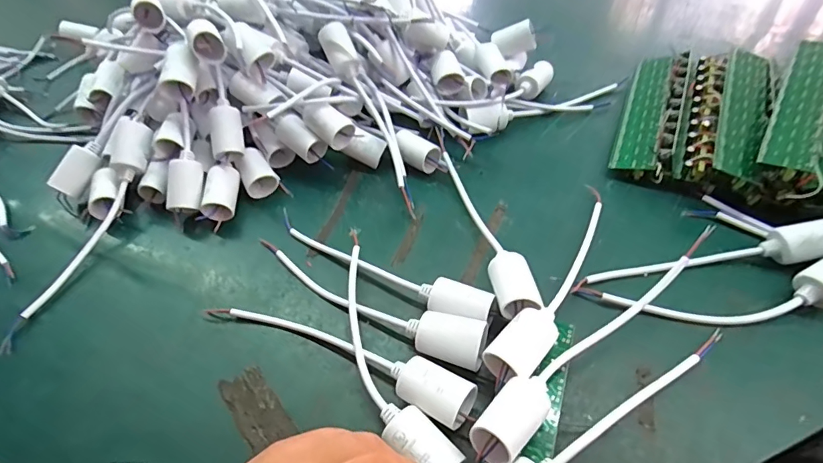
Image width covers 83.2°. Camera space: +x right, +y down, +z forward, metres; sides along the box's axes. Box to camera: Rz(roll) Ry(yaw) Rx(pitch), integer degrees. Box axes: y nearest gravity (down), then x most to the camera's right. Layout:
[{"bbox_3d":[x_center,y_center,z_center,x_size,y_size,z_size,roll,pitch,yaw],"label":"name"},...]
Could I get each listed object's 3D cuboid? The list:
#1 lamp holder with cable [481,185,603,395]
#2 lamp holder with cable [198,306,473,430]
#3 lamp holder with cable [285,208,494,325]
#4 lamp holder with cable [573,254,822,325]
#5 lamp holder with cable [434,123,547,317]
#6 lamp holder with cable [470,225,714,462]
[{"bbox_3d":[0.106,0.031,0.338,0.032,0.035,0.199,22,54,22],"label":"lamp holder with cable"},{"bbox_3d":[-0.053,0.077,0.313,0.200,0.031,0.030,21,54,21],"label":"lamp holder with cable"},{"bbox_3d":[-0.030,0.022,0.359,0.200,0.030,0.026,27,56,25],"label":"lamp holder with cable"},{"bbox_3d":[0.220,0.040,0.322,0.192,0.034,0.039,-6,49,-1],"label":"lamp holder with cable"},{"bbox_3d":[0.057,-0.015,0.380,0.029,0.035,0.208,-9,49,-4],"label":"lamp holder with cable"},{"bbox_3d":[0.113,0.068,0.294,0.203,0.051,0.029,-36,56,-24],"label":"lamp holder with cable"}]

